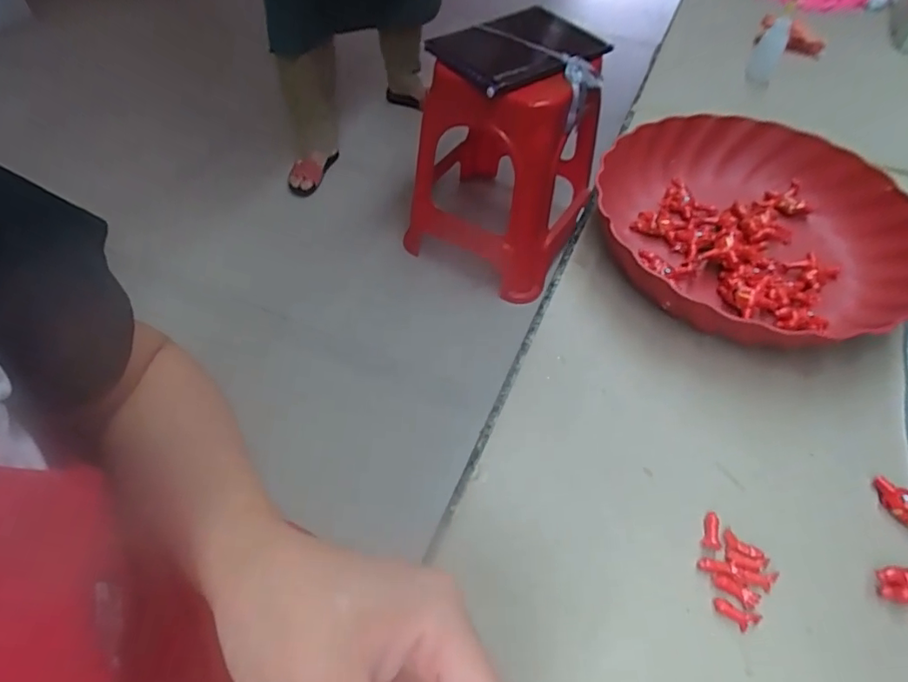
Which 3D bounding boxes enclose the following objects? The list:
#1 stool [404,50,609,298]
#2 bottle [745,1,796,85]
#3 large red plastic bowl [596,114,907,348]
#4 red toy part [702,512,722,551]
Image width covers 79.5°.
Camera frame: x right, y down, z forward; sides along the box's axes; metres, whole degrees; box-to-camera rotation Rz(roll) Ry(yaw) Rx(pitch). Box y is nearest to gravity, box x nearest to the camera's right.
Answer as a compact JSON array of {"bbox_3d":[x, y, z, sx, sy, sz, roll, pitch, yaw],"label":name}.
[{"bbox_3d":[0.108,-0.452,1.330,0.401,0.496,0.350,23,56,15],"label":"stool"},{"bbox_3d":[0.343,-0.321,0.588,0.029,0.072,0.033,25,56,15],"label":"bottle"},{"bbox_3d":[0.228,-0.088,0.434,0.240,0.052,0.231,-14,55,-13],"label":"large red plastic bowl"},{"bbox_3d":[0.146,0.106,0.306,0.010,0.004,0.020,17,54,10],"label":"red toy part"}]

